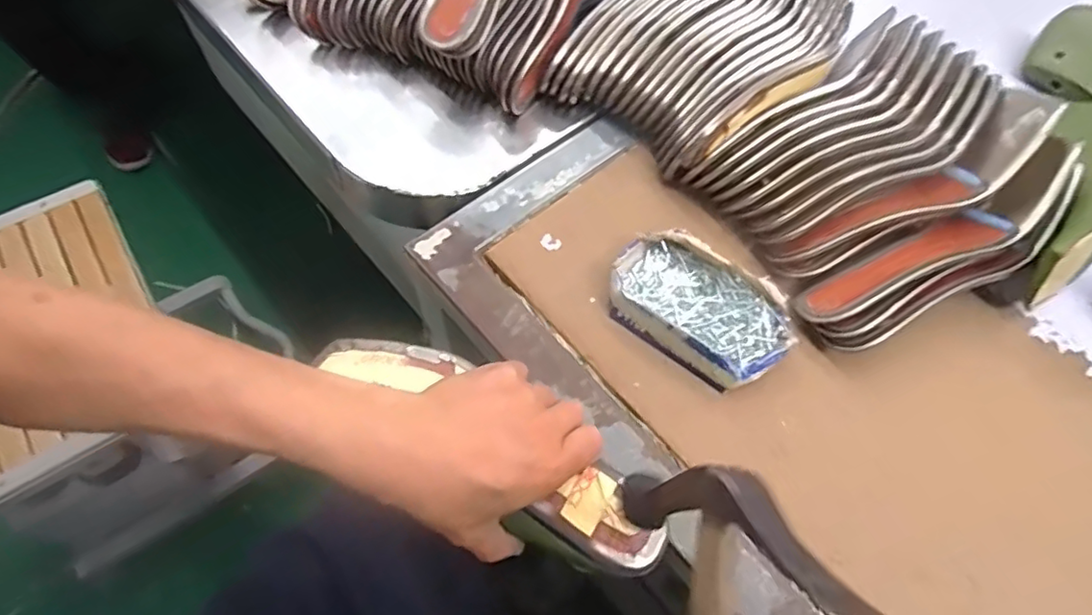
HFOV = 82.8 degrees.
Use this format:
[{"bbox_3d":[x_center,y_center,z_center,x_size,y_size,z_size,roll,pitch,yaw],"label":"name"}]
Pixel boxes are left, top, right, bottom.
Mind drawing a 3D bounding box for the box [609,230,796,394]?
[{"bbox_3d":[0.112,0.000,0.455,0.131,0.028,0.084,34,67,13],"label":"box"}]

